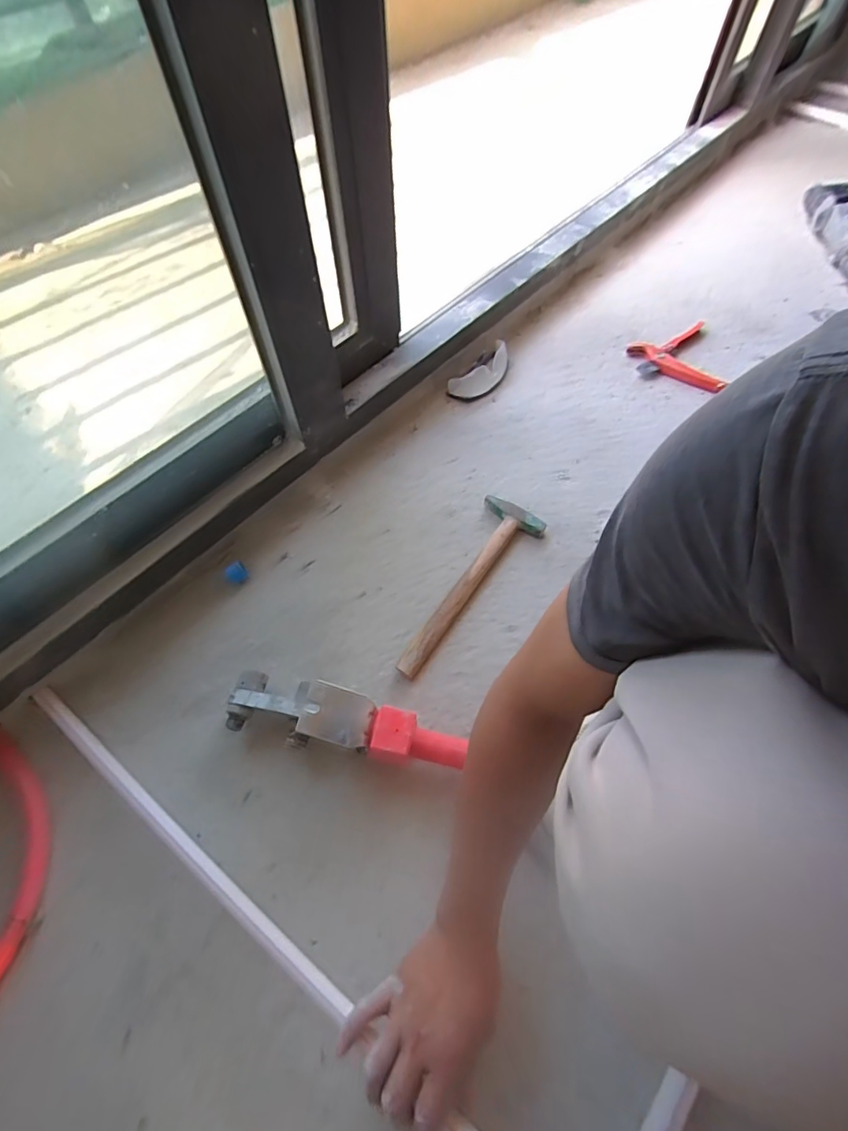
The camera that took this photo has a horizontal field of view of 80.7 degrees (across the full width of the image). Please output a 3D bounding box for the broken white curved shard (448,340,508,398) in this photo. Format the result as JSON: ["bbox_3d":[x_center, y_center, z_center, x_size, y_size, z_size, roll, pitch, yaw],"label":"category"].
[{"bbox_3d":[0.104,-0.342,0.895,0.141,0.039,0.050,-41,67,-19],"label":"broken white curved shard"}]

